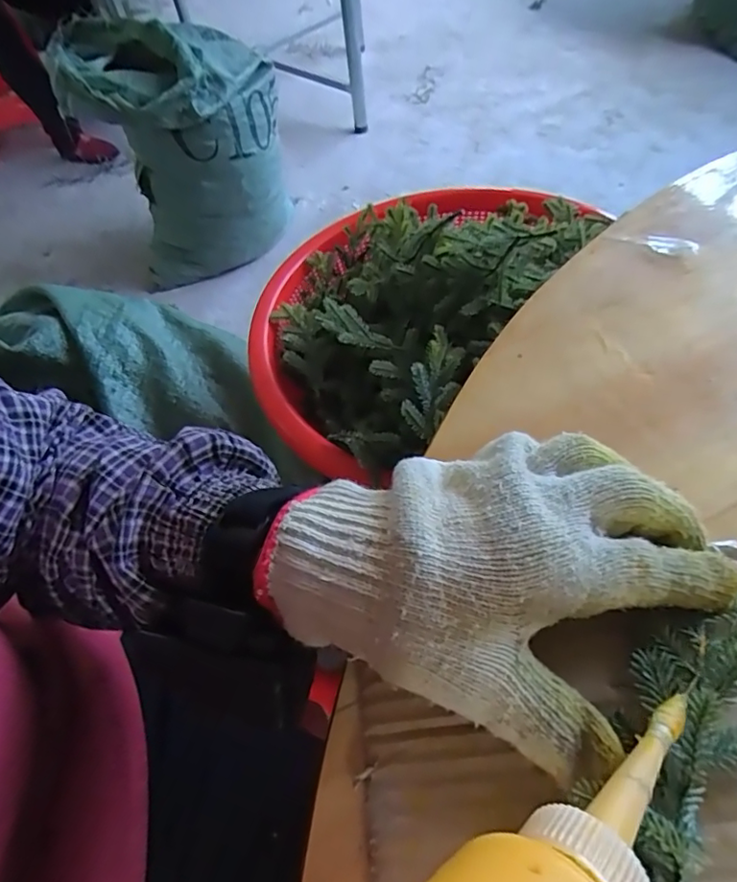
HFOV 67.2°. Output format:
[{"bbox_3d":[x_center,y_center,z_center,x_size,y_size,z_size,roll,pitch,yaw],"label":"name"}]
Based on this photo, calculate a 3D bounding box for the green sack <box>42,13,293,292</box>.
[{"bbox_3d":[-0.442,-0.708,1.396,0.446,0.514,0.352,-18,55,-7],"label":"green sack"}]

